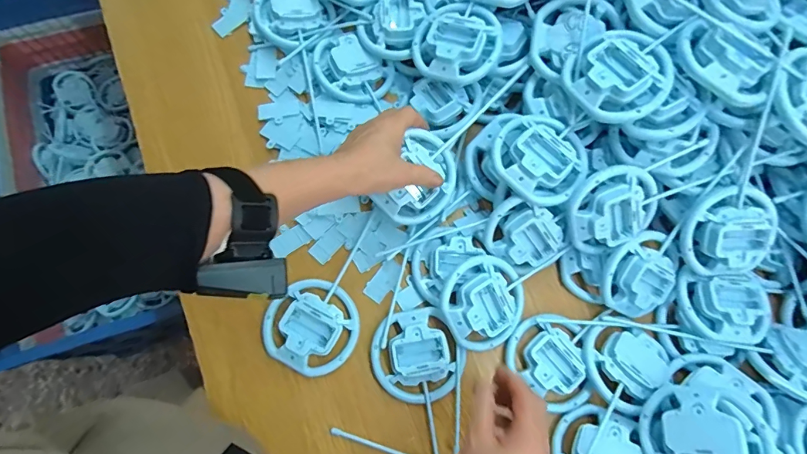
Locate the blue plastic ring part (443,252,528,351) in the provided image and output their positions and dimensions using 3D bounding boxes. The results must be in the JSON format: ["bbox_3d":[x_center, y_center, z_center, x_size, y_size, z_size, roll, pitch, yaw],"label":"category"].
[{"bbox_3d":[0.090,0.085,0.475,0.099,0.036,0.099,-1,98,-8],"label":"blue plastic ring part"}]

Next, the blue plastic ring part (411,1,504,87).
[{"bbox_3d":[0.064,-0.220,0.509,0.100,0.041,0.100,0,76,-2],"label":"blue plastic ring part"}]

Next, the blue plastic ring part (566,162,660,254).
[{"bbox_3d":[0.224,-0.018,0.462,0.102,0.030,0.088,-43,105,14],"label":"blue plastic ring part"}]

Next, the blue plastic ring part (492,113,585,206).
[{"bbox_3d":[0.151,-0.079,0.466,0.098,0.023,0.100,41,78,8],"label":"blue plastic ring part"}]

